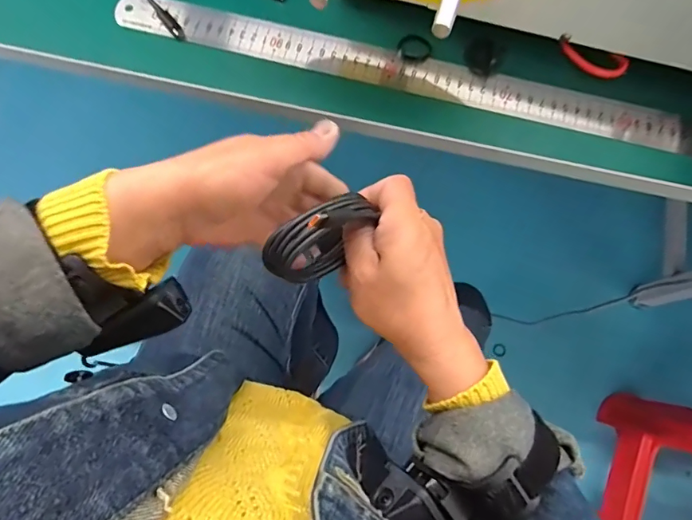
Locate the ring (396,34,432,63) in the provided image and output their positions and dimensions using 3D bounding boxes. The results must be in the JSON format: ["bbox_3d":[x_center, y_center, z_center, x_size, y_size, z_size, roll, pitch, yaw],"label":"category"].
[{"bbox_3d":[0.059,-0.180,0.383,0.027,0.007,0.024,41,77,9],"label":"ring"}]

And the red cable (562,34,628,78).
[{"bbox_3d":[0.204,-0.168,0.376,0.061,0.022,0.006,21,45,-2],"label":"red cable"}]

